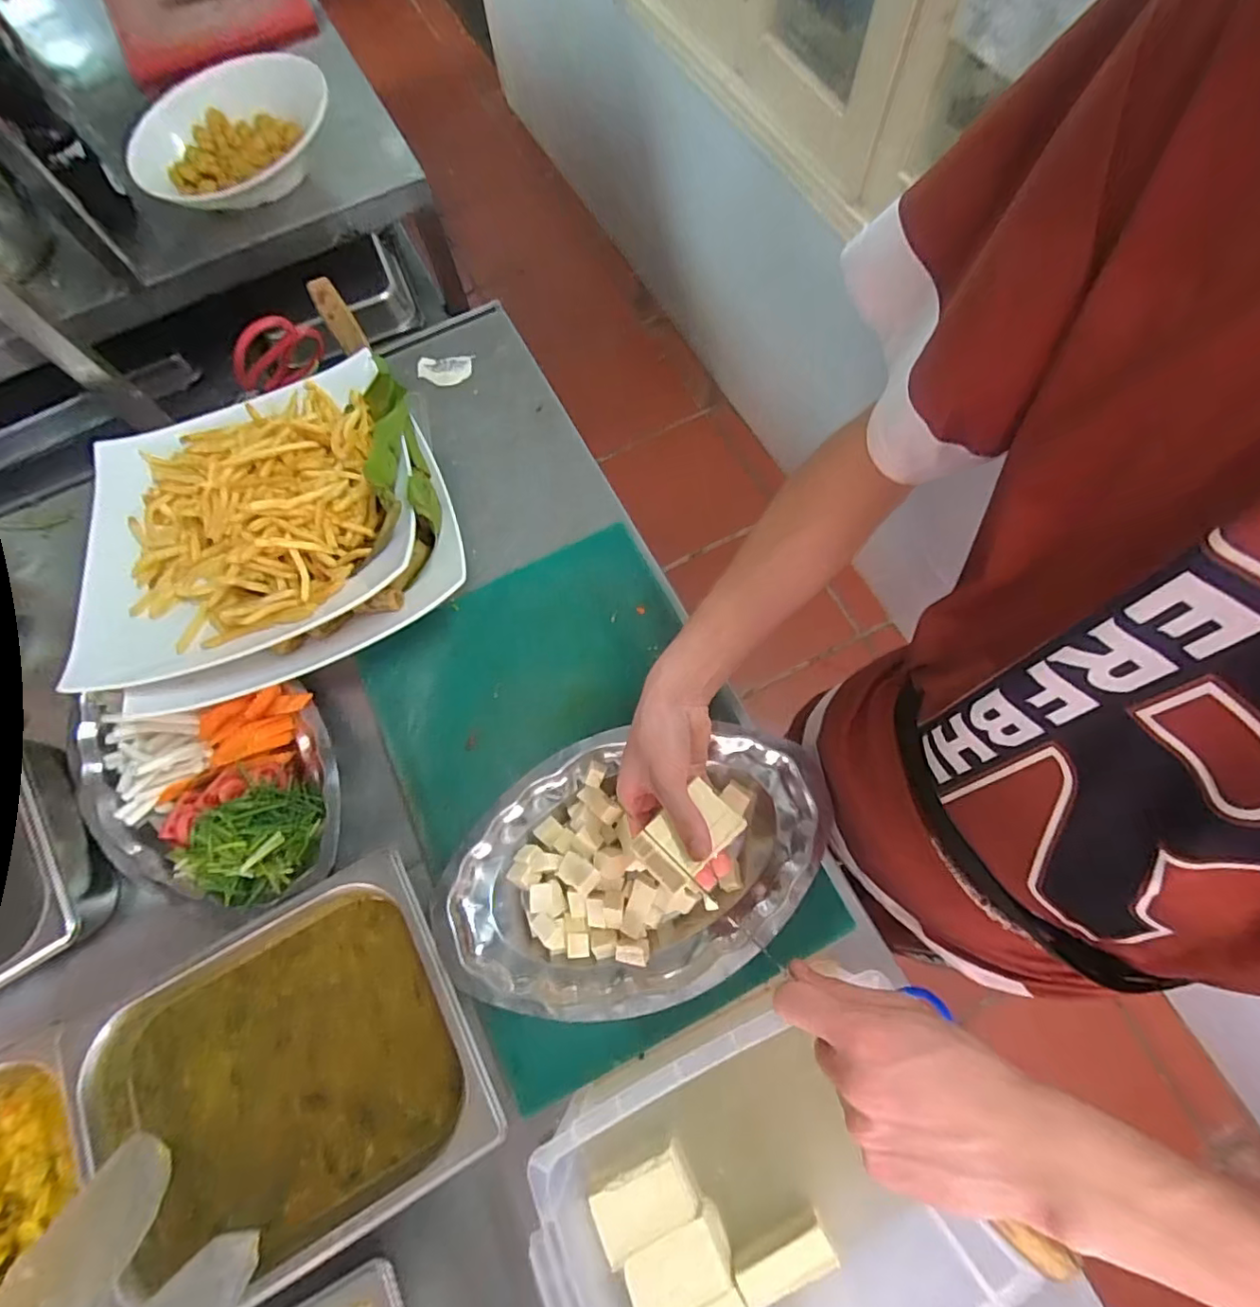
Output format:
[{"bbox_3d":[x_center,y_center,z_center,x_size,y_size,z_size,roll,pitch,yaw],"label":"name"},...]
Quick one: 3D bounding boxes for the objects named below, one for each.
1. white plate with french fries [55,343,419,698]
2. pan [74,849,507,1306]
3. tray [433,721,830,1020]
[{"bbox_3d":[-0.422,-0.158,0.629,0.395,0.070,0.395,-5,66,10],"label":"white plate with french fries"},{"bbox_3d":[-0.311,0.385,0.526,0.342,0.064,0.267,-28,72,-7],"label":"pan"},{"bbox_3d":[0.005,0.201,0.560,0.374,0.055,0.236,-28,72,-7],"label":"tray"}]

